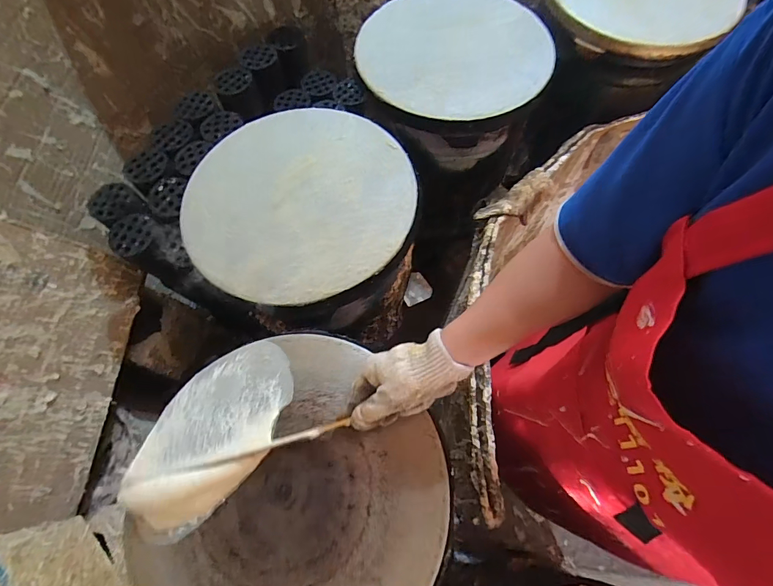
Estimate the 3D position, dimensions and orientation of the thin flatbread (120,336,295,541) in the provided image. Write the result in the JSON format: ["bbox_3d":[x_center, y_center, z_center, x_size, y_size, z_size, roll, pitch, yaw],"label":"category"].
[{"bbox_3d":[-0.218,0.169,0.477,0.238,0.041,0.146,-41,72,-14],"label":"thin flatbread"}]

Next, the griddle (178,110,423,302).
[{"bbox_3d":[-0.145,-0.164,0.638,0.371,0.025,0.372,-11,67,-3],"label":"griddle"}]

